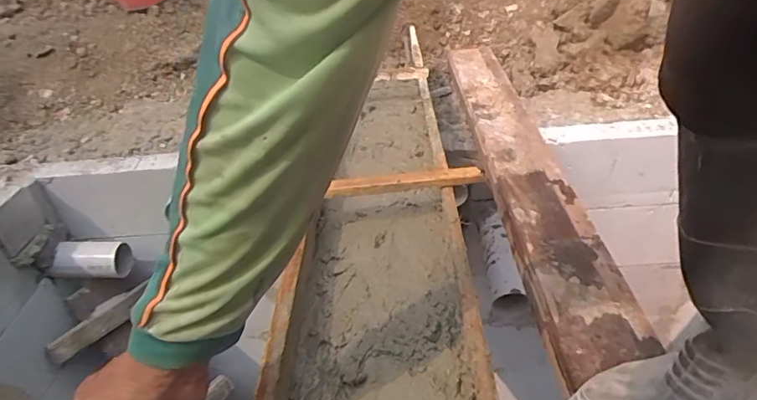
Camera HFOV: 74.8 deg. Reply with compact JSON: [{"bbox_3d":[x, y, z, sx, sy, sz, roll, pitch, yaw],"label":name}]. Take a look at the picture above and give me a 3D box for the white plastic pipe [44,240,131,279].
[{"bbox_3d":[-0.713,0.157,1.227,0.170,0.090,0.079,-3,35,7],"label":"white plastic pipe"}]

